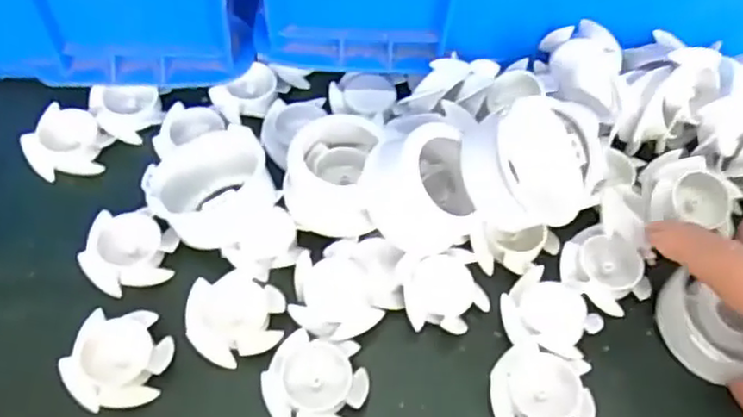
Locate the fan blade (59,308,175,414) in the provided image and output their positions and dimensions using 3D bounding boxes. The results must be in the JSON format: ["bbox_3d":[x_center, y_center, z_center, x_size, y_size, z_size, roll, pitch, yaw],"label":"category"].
[{"bbox_3d":[-0.102,0.061,0.273,0.040,0.012,0.038,-1,60,2],"label":"fan blade"}]

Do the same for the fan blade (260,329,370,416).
[{"bbox_3d":[-0.022,0.071,0.270,0.040,0.013,0.037,13,57,5],"label":"fan blade"}]

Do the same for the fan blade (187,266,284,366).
[{"bbox_3d":[-0.058,0.045,0.284,0.040,0.010,0.038,2,57,-3],"label":"fan blade"}]

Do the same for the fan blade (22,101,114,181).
[{"bbox_3d":[-0.151,-0.031,0.332,0.036,0.017,0.039,2,57,-3],"label":"fan blade"}]

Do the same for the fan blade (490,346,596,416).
[{"bbox_3d":[0.069,0.076,0.270,0.040,0.011,0.036,12,57,4],"label":"fan blade"}]

